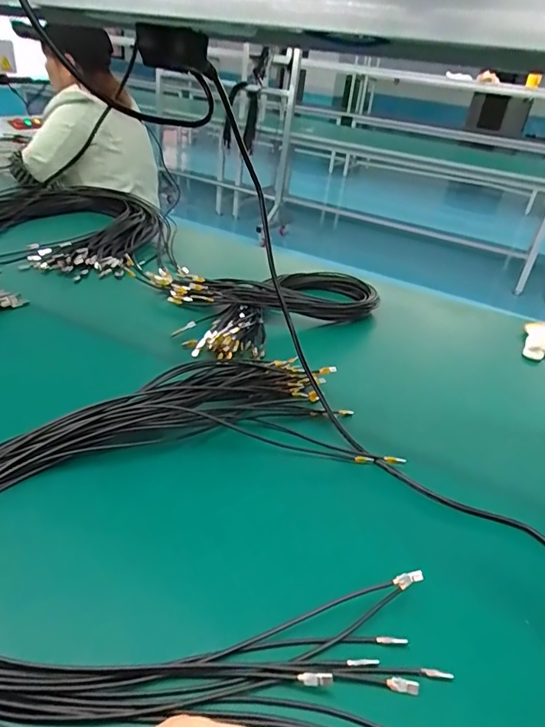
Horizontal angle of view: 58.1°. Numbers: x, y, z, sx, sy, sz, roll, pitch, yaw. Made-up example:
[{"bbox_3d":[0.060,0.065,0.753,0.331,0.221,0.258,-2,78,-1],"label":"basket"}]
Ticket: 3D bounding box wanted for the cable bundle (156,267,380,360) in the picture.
[{"bbox_3d":[-0.011,-0.123,0.945,0.434,0.060,0.312,-18,39,-35],"label":"cable bundle"}]

